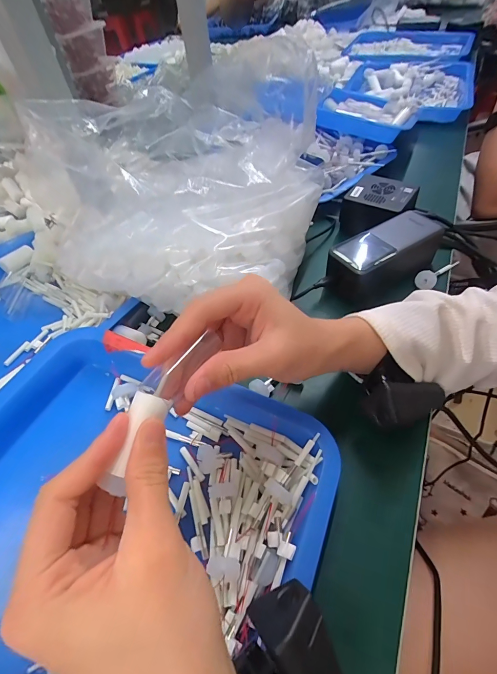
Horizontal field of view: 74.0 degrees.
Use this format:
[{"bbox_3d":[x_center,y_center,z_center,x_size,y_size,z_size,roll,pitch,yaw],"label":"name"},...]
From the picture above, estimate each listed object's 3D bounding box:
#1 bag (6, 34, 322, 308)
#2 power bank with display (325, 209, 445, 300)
[{"bbox_3d":[-0.082,-0.163,0.367,0.287,0.125,0.236,20,56,20],"label":"bag"},{"bbox_3d":[0.161,-0.094,0.381,0.154,0.053,0.058,-27,54,-15],"label":"power bank with display"}]

